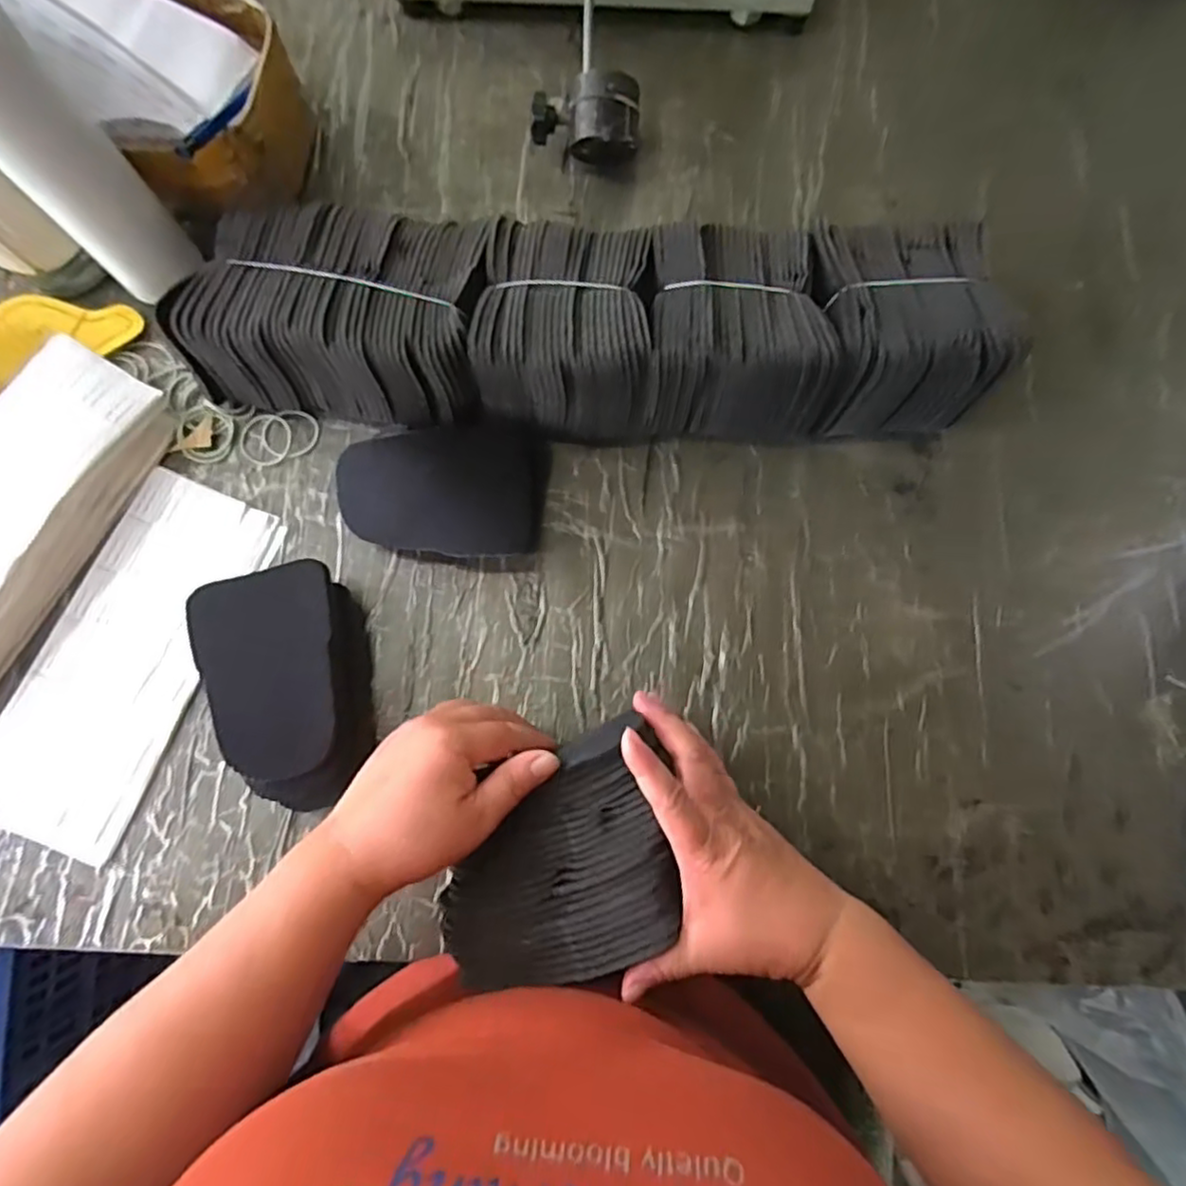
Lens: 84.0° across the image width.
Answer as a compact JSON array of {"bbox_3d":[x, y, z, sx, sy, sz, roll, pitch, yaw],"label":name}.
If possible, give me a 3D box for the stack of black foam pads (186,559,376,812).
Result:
[{"bbox_3d":[-0.206,0.064,0.449,0.098,0.043,0.157,-17,80,-3],"label":"stack of black foam pads"}]

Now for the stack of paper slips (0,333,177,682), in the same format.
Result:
[{"bbox_3d":[-0.426,-0.039,0.468,0.099,0.041,0.295,28,81,5],"label":"stack of paper slips"}]

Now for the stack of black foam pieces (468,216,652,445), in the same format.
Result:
[{"bbox_3d":[-0.020,-0.191,0.478,0.114,0.096,0.133,1,80,0],"label":"stack of black foam pieces"}]

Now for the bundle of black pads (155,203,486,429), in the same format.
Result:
[{"bbox_3d":[-0.177,-0.204,0.475,0.201,0.087,0.135,8,80,1],"label":"bundle of black pads"}]

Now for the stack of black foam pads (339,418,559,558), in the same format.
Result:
[{"bbox_3d":[-0.108,-0.080,0.477,0.144,0.049,0.100,4,80,1],"label":"stack of black foam pads"}]

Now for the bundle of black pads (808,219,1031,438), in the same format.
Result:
[{"bbox_3d":[0.215,-0.191,0.472,0.126,0.096,0.136,-1,80,0],"label":"bundle of black pads"}]

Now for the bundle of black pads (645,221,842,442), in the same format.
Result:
[{"bbox_3d":[0.101,-0.189,0.476,0.127,0.097,0.134,1,80,0],"label":"bundle of black pads"}]

